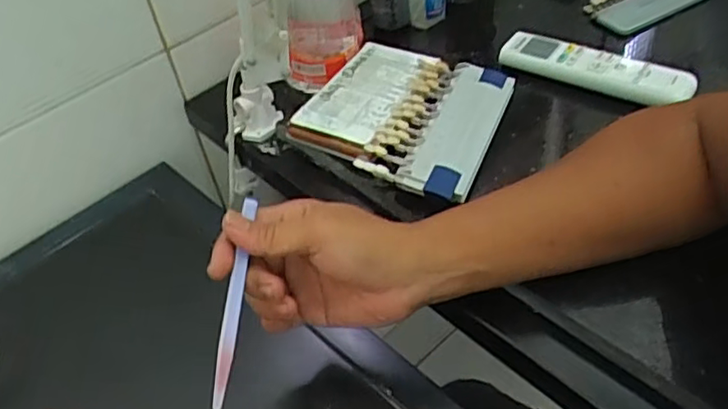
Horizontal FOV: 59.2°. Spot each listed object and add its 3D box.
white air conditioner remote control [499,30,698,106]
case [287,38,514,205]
[{"bbox_3d":[0.222,-0.132,0.619,0.174,0.020,0.041,24,53,27],"label":"white air conditioner remote control"},{"bbox_3d":[0.034,-0.084,0.597,0.172,0.023,0.176,16,50,22],"label":"case"}]

